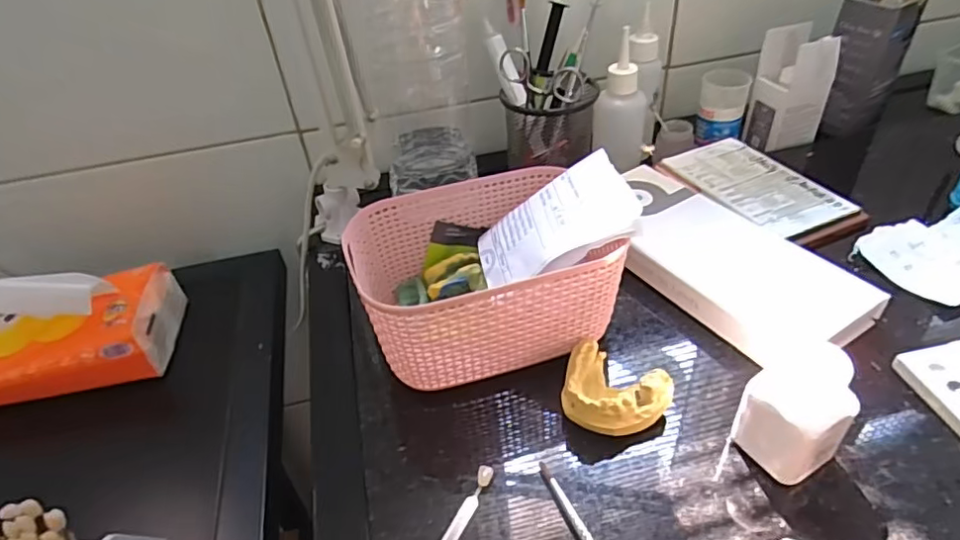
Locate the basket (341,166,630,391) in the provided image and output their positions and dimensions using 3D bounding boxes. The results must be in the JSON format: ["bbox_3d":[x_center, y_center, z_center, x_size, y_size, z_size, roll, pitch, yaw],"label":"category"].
[{"bbox_3d":[-0.001,0.001,0.386,0.156,0.075,0.125,-17,44,-13],"label":"basket"}]

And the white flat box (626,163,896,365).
[{"bbox_3d":[0.173,-0.012,0.427,0.099,0.021,0.211,-25,46,-21],"label":"white flat box"}]

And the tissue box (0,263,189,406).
[{"bbox_3d":[-0.364,0.051,0.474,0.186,0.074,0.105,-11,40,-6],"label":"tissue box"}]

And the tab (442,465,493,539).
[{"bbox_3d":[-0.009,0.129,0.303,0.008,0.005,0.057,16,45,24],"label":"tab"}]

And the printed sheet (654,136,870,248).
[{"bbox_3d":[0.238,-0.073,0.496,0.098,0.011,0.157,-18,44,-14],"label":"printed sheet"}]

